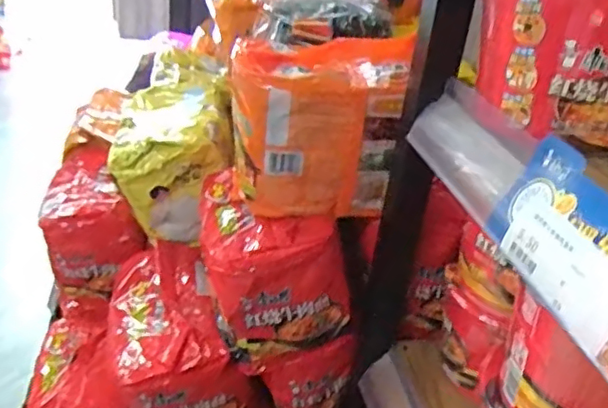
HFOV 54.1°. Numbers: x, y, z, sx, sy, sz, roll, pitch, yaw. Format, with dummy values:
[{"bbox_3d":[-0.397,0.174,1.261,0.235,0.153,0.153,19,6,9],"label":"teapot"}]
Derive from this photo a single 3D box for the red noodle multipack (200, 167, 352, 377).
[{"bbox_3d":[-0.048,0.056,0.642,0.120,0.133,0.181,-8,32,-24],"label":"red noodle multipack"}]

